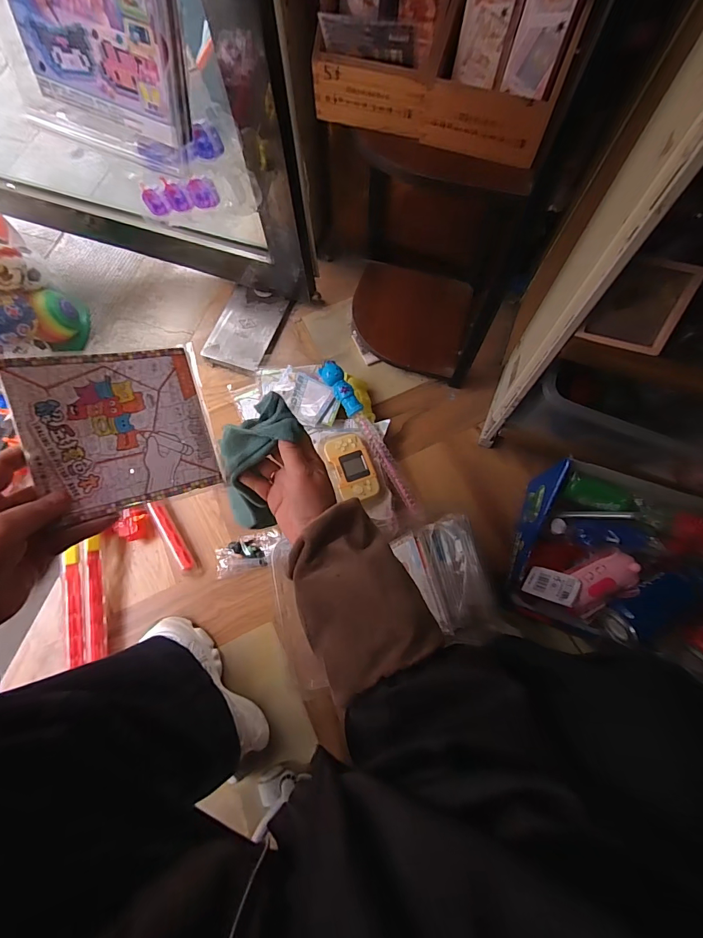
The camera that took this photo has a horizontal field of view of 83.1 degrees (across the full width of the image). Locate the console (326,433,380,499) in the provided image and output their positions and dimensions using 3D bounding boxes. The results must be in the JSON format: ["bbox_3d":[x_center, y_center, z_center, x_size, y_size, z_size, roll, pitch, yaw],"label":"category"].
[{"bbox_3d":[0.001,-0.003,0.730,0.071,0.025,0.127,-20,73,-5],"label":"console"}]

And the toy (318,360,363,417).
[{"bbox_3d":[-0.019,-0.151,0.743,0.037,0.032,0.108,-33,75,-9],"label":"toy"}]

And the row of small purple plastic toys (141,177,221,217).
[{"bbox_3d":[-0.306,-0.484,0.705,0.181,0.047,0.024,13,72,26],"label":"row of small purple plastic toys"}]

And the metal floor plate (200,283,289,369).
[{"bbox_3d":[-0.233,-0.310,0.874,0.136,0.019,0.187,18,73,7],"label":"metal floor plate"}]

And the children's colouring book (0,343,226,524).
[{"bbox_3d":[-0.202,-0.038,0.355,0.147,0.008,0.138,-16,93,-32],"label":"children's colouring book"}]

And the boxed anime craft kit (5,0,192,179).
[{"bbox_3d":[-0.252,-0.419,0.382,0.192,0.200,0.024,20,57,1],"label":"boxed anime craft kit"}]

